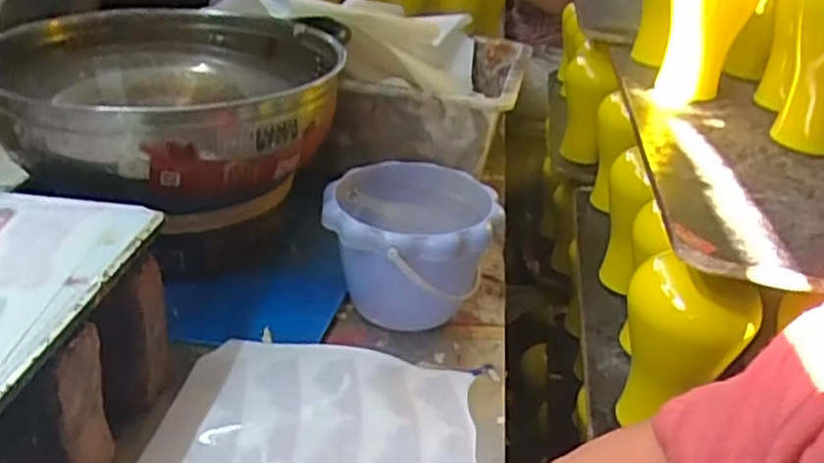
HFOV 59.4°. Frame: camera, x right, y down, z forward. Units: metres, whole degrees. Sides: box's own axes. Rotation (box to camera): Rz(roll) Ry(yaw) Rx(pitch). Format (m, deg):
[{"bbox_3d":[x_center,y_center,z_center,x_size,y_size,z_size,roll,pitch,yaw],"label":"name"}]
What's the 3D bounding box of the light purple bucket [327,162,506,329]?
[{"bbox_3d":[-0.003,0.019,0.671,0.156,0.111,0.160,5,30,-3],"label":"light purple bucket"}]

